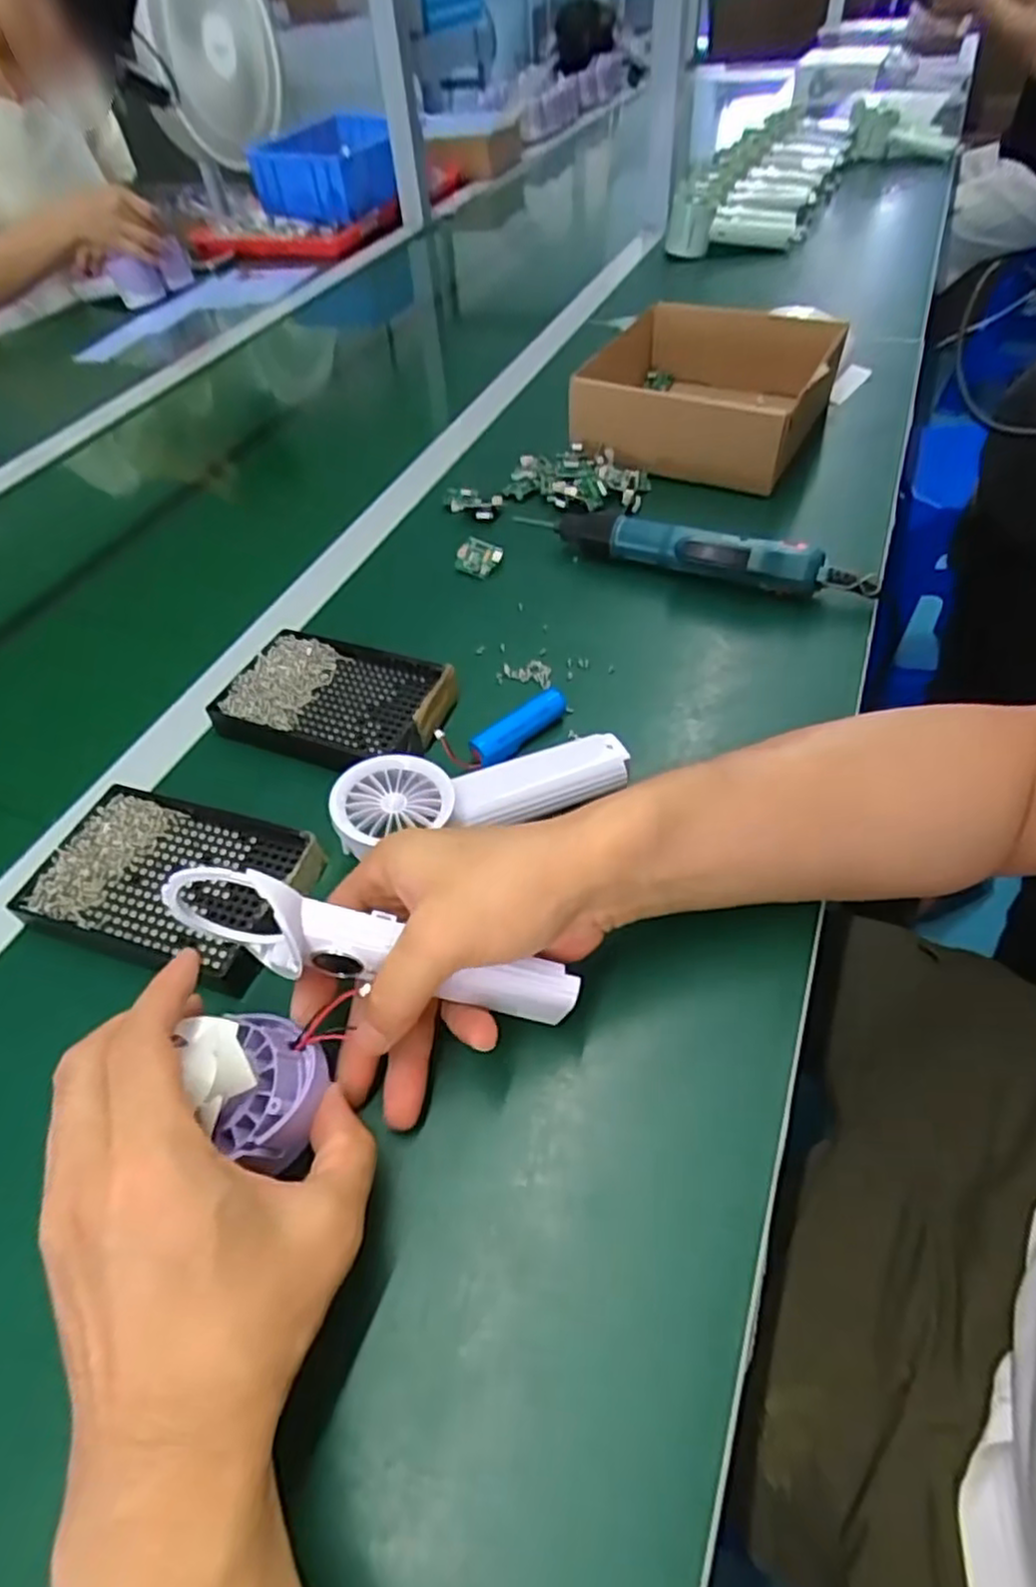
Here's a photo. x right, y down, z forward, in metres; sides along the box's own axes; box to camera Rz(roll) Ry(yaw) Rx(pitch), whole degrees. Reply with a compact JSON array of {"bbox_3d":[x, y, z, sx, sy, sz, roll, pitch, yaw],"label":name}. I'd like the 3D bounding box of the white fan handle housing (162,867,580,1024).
[{"bbox_3d":[-0.060,0.066,0.295,0.171,0.055,0.019,16,51,-5],"label":"white fan handle housing"}]

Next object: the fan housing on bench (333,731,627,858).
[{"bbox_3d":[-0.017,-0.004,0.394,0.168,0.021,0.052,-9,47,-24],"label":"fan housing on bench"}]

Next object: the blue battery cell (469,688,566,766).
[{"bbox_3d":[0.002,-0.040,0.446,0.068,0.018,0.021,-36,56,-22],"label":"blue battery cell"}]

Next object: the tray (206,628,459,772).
[{"bbox_3d":[-0.117,-0.060,0.470,0.146,0.025,0.092,15,54,17],"label":"tray"}]

